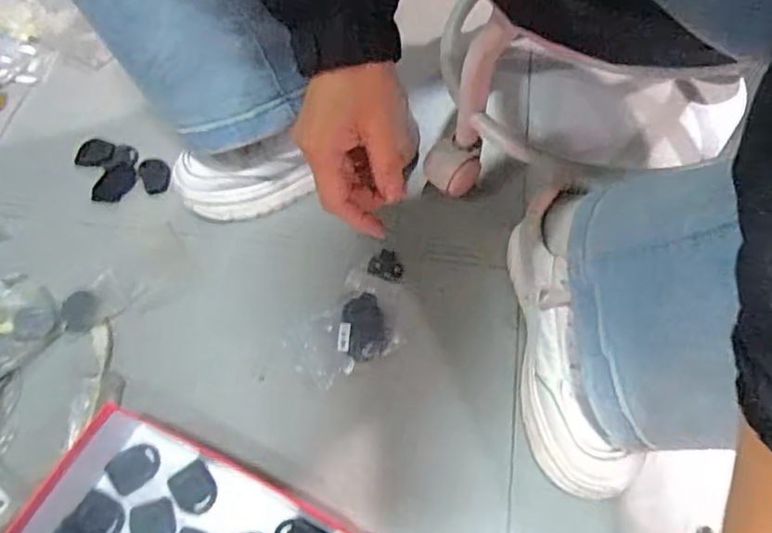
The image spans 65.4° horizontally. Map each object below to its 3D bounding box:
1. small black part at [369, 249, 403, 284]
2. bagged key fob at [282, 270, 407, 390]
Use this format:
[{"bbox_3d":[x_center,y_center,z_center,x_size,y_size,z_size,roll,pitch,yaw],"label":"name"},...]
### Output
[{"bbox_3d":[0.001,-0.001,0.572,0.033,0.004,0.032,15,60,11],"label":"small black part"},{"bbox_3d":[-0.030,0.055,0.538,0.080,0.013,0.111,38,66,22],"label":"bagged key fob"}]

